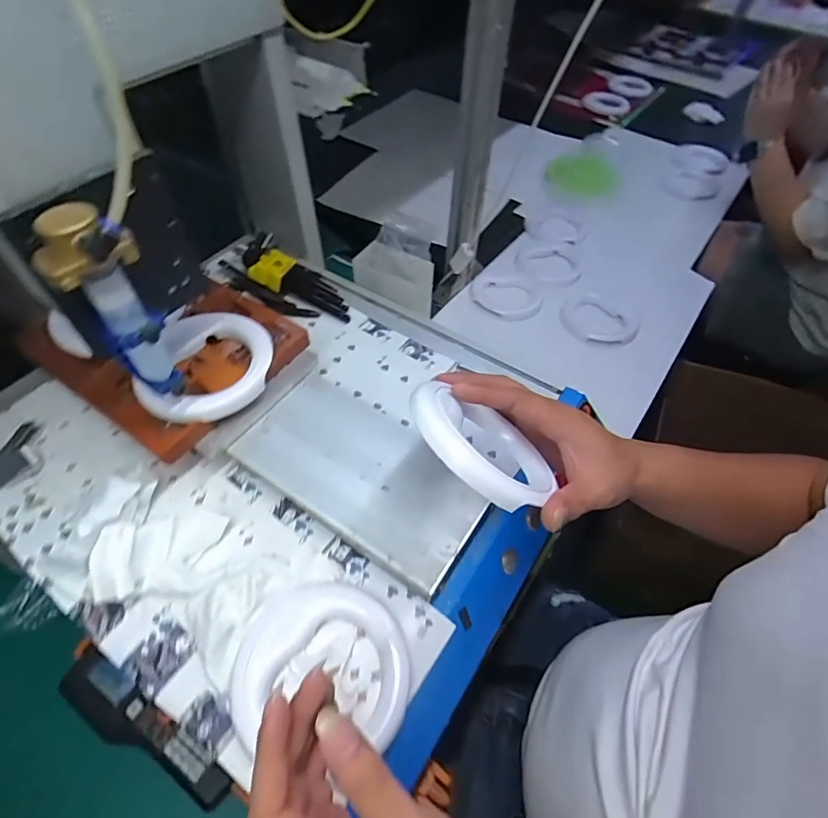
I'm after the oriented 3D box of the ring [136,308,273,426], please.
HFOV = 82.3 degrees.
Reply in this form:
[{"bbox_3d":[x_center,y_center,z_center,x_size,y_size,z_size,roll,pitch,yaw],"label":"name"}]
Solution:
[{"bbox_3d":[-0.201,-0.047,0.465,0.116,0.027,0.133,6,54,1],"label":"ring"}]

